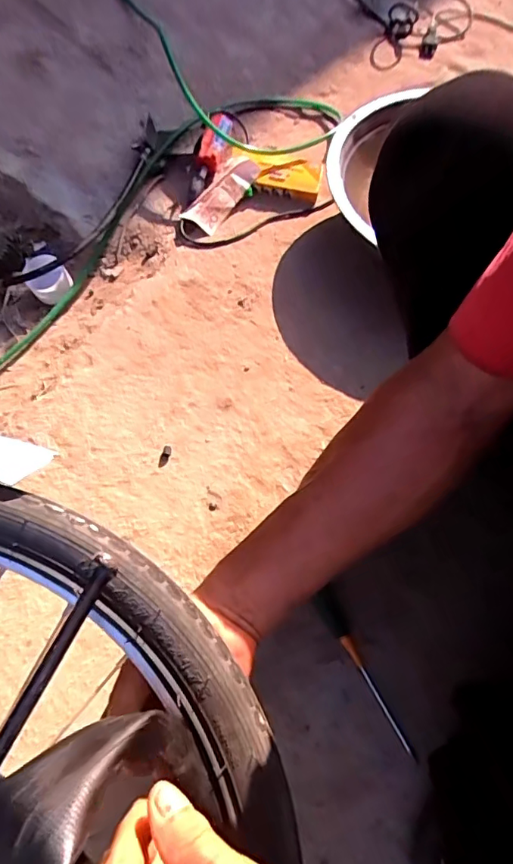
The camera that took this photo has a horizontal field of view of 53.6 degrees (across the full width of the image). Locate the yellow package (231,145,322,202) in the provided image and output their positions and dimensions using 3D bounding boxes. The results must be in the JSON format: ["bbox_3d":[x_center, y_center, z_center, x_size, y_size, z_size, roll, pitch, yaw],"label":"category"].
[{"bbox_3d":[0.031,-0.424,0.833,0.146,0.028,0.065,10,66,2],"label":"yellow package"}]

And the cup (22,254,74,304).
[{"bbox_3d":[-0.304,-0.223,0.736,0.055,0.054,0.051,1,66,-2],"label":"cup"}]

